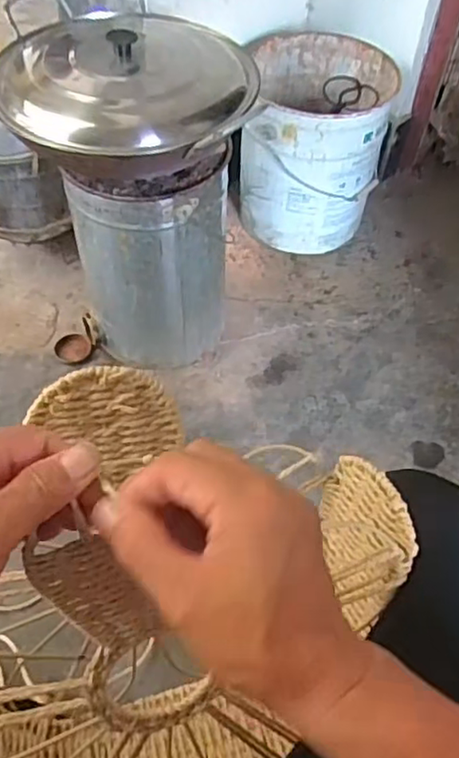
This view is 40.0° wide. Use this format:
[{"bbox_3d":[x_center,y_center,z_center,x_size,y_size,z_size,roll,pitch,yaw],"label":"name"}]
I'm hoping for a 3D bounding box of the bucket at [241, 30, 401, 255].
[{"bbox_3d":[0.159,-0.462,1.270,0.256,0.324,0.274,1,54,-2],"label":"bucket"}]

